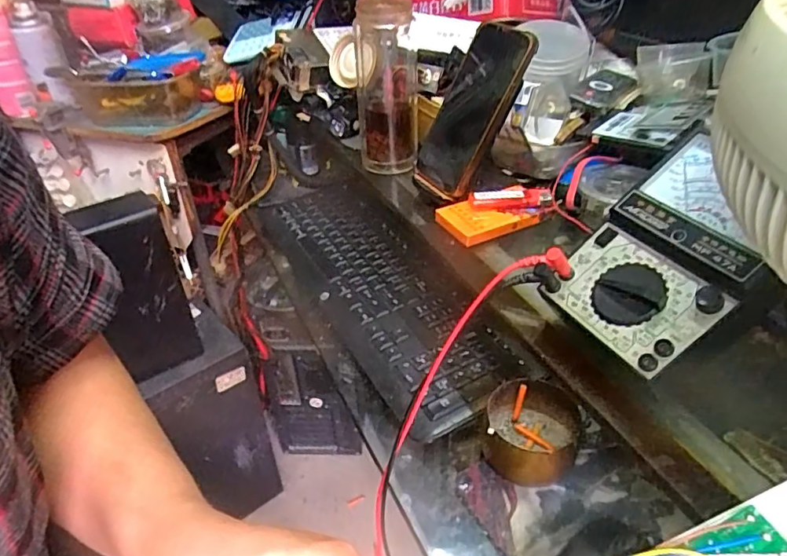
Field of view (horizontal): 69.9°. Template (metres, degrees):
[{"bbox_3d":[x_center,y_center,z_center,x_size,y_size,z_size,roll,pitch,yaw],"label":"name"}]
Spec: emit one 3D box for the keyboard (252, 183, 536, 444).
[{"bbox_3d":[-0.031,-0.004,0.662,0.139,0.032,0.469,-19,40,-21],"label":"keyboard"}]

